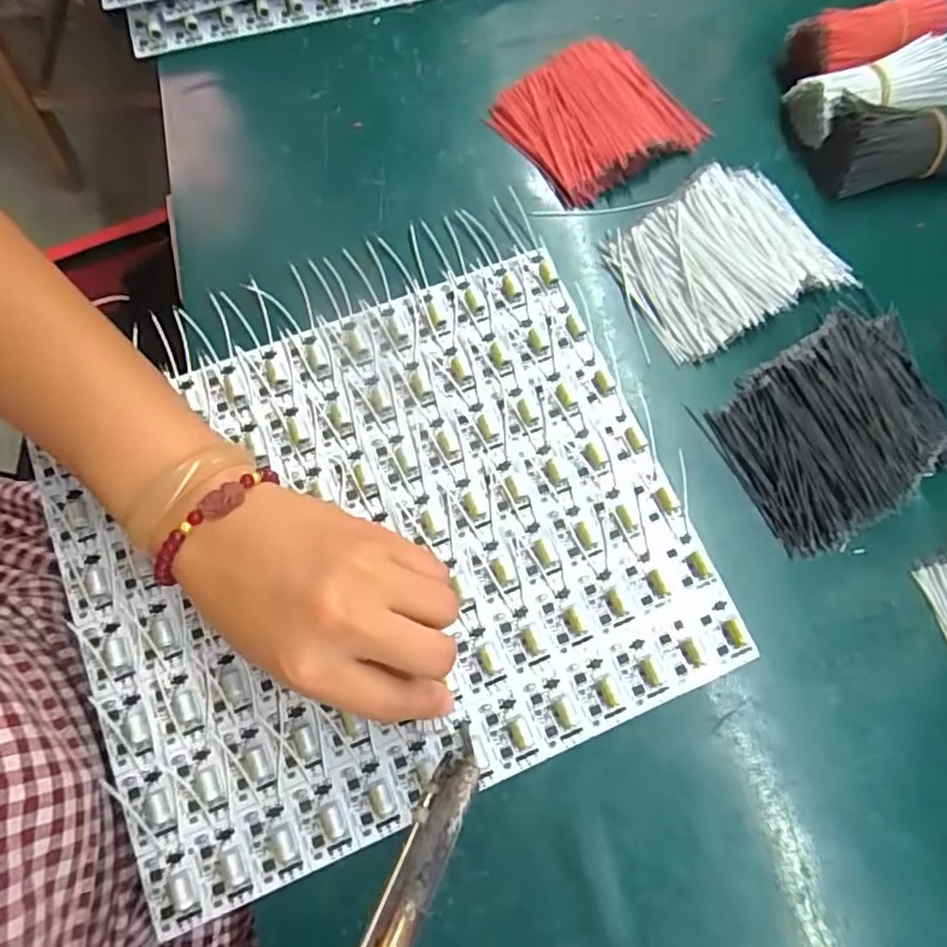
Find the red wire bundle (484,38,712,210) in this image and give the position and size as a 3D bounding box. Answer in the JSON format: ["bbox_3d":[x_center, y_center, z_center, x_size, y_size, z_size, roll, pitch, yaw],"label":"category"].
[{"bbox_3d":[0.075,-0.216,0.372,0.105,0.018,0.087,-30,76,-8],"label":"red wire bundle"}]

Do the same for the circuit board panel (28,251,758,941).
[{"bbox_3d":[-0.046,0.035,0.305,0.288,0.011,0.241,-22,75,-5],"label":"circuit board panel"}]

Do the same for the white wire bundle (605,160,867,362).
[{"bbox_3d":[0.140,-0.121,0.341,0.111,0.018,0.089,-30,76,-8],"label":"white wire bundle"}]

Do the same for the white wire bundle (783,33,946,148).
[{"bbox_3d":[0.238,-0.223,0.364,0.092,0.032,0.040,-14,75,-4],"label":"white wire bundle"}]

